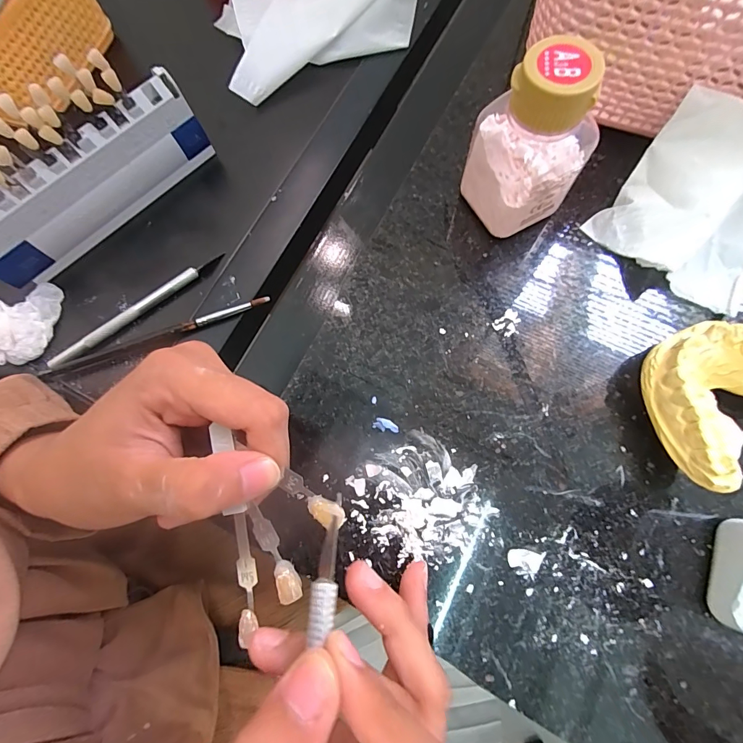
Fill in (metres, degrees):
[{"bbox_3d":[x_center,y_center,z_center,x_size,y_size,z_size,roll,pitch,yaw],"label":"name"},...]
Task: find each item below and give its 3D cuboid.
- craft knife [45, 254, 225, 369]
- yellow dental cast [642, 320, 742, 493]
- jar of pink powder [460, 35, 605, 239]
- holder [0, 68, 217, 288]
[{"bbox_3d":[-0.168,-0.045,0.277,0.136,0.007,0.010,-38,77,-9],"label":"craft knife"},{"bbox_3d":[0.142,0.009,0.163,0.068,0.027,0.053,-37,77,-8],"label":"yellow dental cast"},{"bbox_3d":[0.070,-0.103,0.171,0.047,0.072,0.047,0,75,1],"label":"jar of pink powder"},{"bbox_3d":[-0.199,-0.133,0.276,0.021,0.060,0.176,43,80,12],"label":"holder"}]

